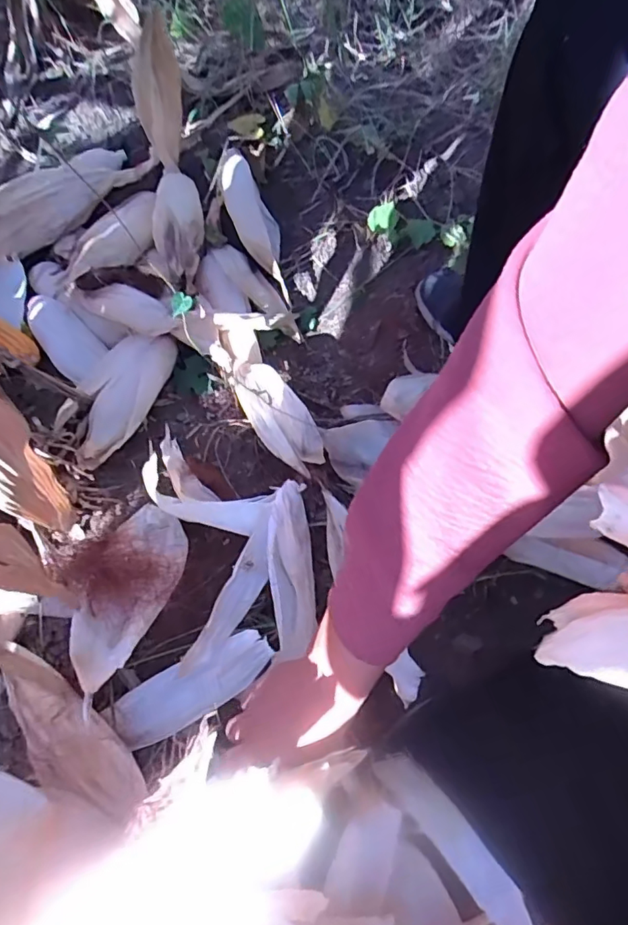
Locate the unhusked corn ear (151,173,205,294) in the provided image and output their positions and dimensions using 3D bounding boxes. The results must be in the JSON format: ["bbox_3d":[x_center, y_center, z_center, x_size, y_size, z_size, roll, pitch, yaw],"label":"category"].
[{"bbox_3d":[-0.194,-0.340,0.767,0.072,0.052,0.219,-9,61,-4],"label":"unhusked corn ear"}]

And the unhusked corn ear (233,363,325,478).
[{"bbox_3d":[-0.051,-0.062,0.683,0.061,0.054,0.189,-27,64,-13],"label":"unhusked corn ear"}]

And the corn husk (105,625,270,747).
[{"bbox_3d":[-0.115,0.214,0.507,0.156,0.006,0.053,-25,79,-10],"label":"corn husk"}]

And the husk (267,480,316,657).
[{"bbox_3d":[-0.023,0.099,0.538,0.043,0.029,0.175,-6,61,-2],"label":"husk"}]

